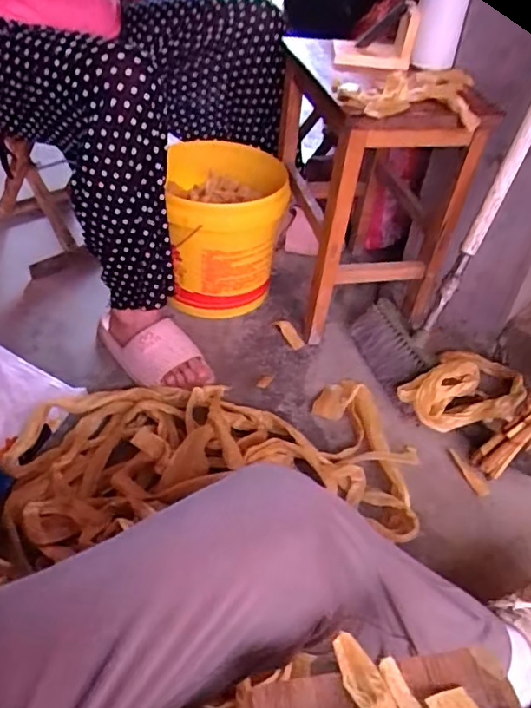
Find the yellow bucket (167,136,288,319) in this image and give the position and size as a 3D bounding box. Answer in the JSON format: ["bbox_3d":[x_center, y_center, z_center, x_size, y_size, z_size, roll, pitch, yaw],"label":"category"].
[{"bbox_3d":[-0.080,-0.232,1.089,0.210,0.249,0.254,2,40,-3],"label":"yellow bucket"}]

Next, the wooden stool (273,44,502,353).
[{"bbox_3d":[0.160,-0.286,1.035,0.247,0.439,0.367,-7,42,-14],"label":"wooden stool"}]

